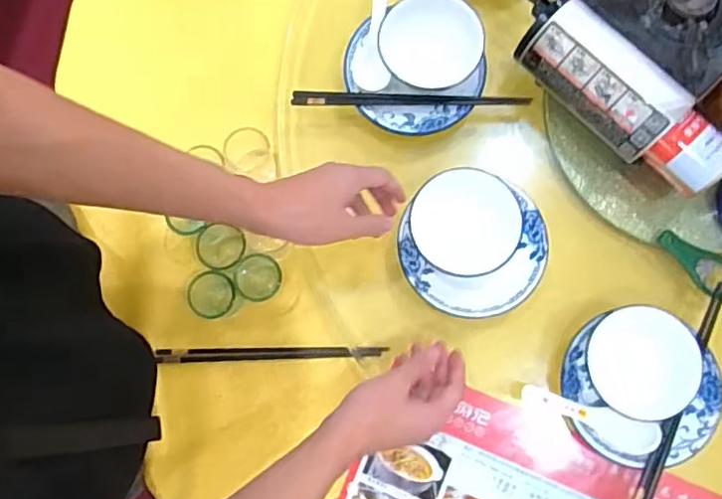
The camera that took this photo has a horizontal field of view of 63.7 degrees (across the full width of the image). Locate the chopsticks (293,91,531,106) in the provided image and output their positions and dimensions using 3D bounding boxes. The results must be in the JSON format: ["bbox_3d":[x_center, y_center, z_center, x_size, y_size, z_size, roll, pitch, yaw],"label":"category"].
[{"bbox_3d":[0.057,-0.172,0.662,0.269,0.014,0.014,0,79,1],"label":"chopsticks"}]

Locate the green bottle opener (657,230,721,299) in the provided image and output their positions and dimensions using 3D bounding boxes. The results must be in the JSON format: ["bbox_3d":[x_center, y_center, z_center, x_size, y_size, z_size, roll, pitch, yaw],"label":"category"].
[{"bbox_3d":[0.376,0.012,0.646,0.094,0.009,0.043,44,88,10],"label":"green bottle opener"}]

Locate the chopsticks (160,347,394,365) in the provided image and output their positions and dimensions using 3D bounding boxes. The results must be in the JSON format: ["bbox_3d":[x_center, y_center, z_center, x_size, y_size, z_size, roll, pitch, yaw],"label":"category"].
[{"bbox_3d":[-0.104,0.120,0.670,0.261,0.007,0.016,-2,79,0],"label":"chopsticks"}]

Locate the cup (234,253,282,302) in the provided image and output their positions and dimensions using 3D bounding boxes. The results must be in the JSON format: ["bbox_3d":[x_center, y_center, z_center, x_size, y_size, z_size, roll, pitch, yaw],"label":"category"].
[{"bbox_3d":[-0.116,0.031,0.655,0.047,0.060,0.050,0,80,2],"label":"cup"}]

